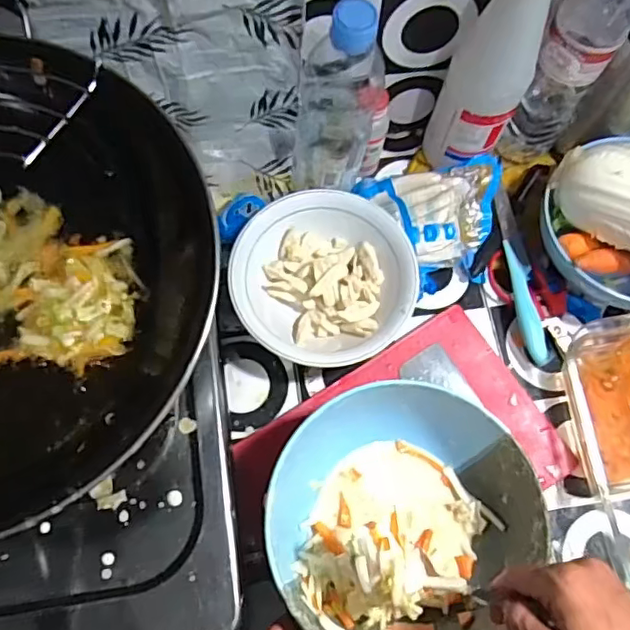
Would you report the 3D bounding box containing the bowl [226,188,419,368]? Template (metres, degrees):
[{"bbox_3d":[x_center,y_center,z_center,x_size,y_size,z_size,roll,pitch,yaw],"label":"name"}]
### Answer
[{"bbox_3d":[0.007,-0.034,0.546,0.165,0.047,0.157,1,70,-1],"label":"bowl"}]

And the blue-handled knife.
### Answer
[{"bbox_3d":[0.199,-0.042,0.568,0.019,0.012,0.179,-6,70,-4],"label":"blue-handled knife"}]

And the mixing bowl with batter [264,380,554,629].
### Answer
[{"bbox_3d":[0.062,0.154,0.448,0.185,0.089,0.192,1,70,-1],"label":"mixing bowl with batter"}]

